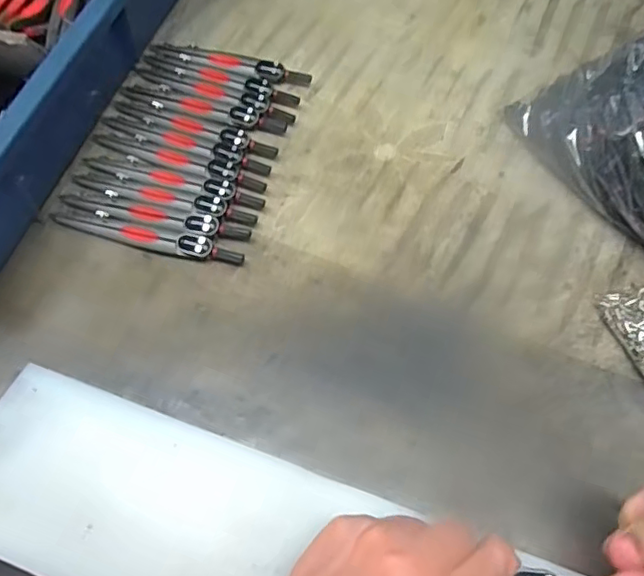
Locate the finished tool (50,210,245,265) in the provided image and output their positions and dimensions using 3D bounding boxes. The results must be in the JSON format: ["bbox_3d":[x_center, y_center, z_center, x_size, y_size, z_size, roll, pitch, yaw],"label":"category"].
[{"bbox_3d":[-0.114,-0.034,0.371,0.126,0.013,0.016,16,63,7],"label":"finished tool"}]

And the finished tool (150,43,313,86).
[{"bbox_3d":[-0.073,-0.175,0.448,0.131,0.010,0.016,18,63,8],"label":"finished tool"}]

